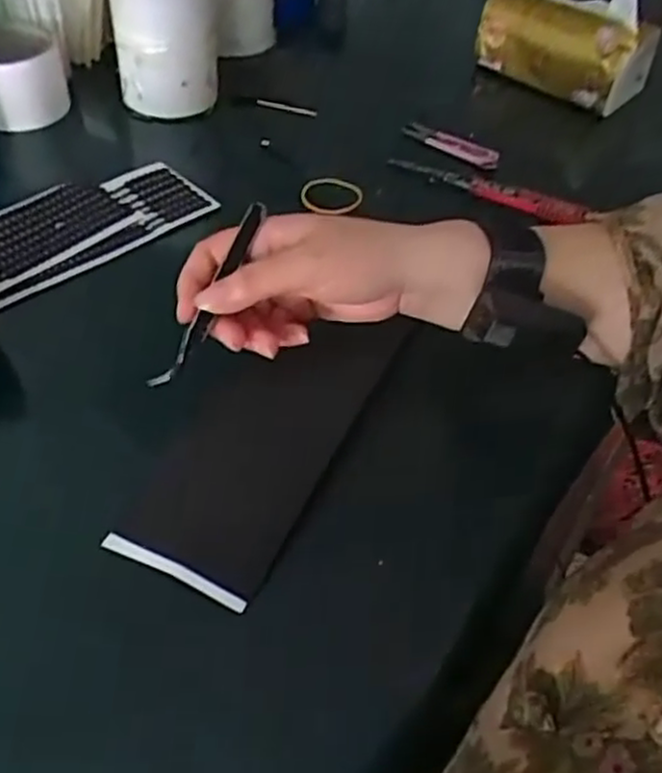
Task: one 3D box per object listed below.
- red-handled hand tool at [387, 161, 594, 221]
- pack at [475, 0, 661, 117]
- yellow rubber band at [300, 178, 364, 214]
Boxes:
[{"bbox_3d":[0.133,-0.169,0.628,0.169,0.011,0.023,22,51,14],"label":"red-handled hand tool"},{"bbox_3d":[0.234,-0.346,0.752,0.172,0.070,0.075,26,52,17],"label":"pack"},{"bbox_3d":[0.000,-0.159,0.618,0.045,0.008,0.048,2,54,-3],"label":"yellow rubber band"}]

